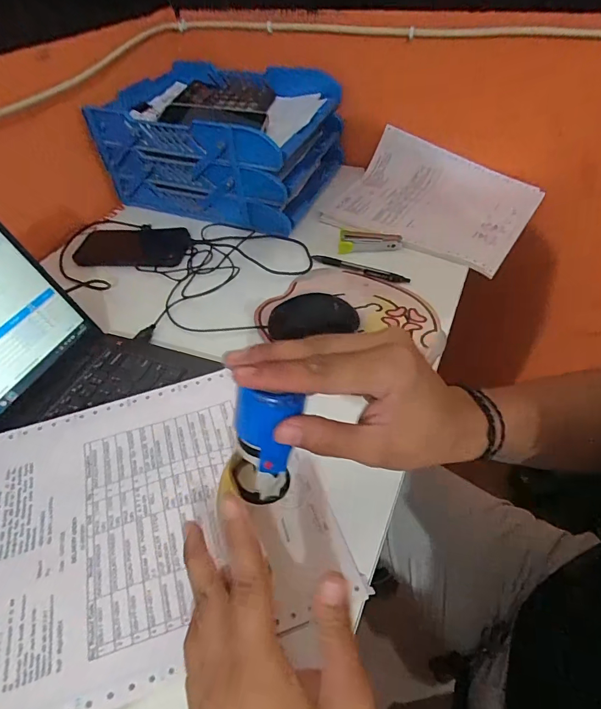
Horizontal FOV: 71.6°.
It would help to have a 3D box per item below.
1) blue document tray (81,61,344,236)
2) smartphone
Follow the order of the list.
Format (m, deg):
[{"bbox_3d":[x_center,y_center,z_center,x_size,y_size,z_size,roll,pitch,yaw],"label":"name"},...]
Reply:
[{"bbox_3d":[-0.138,-0.367,0.721,0.368,0.149,0.255,15,51,17],"label":"blue document tray"},{"bbox_3d":[-0.258,-0.165,0.646,0.174,0.014,0.084,2,58,8],"label":"smartphone"}]

